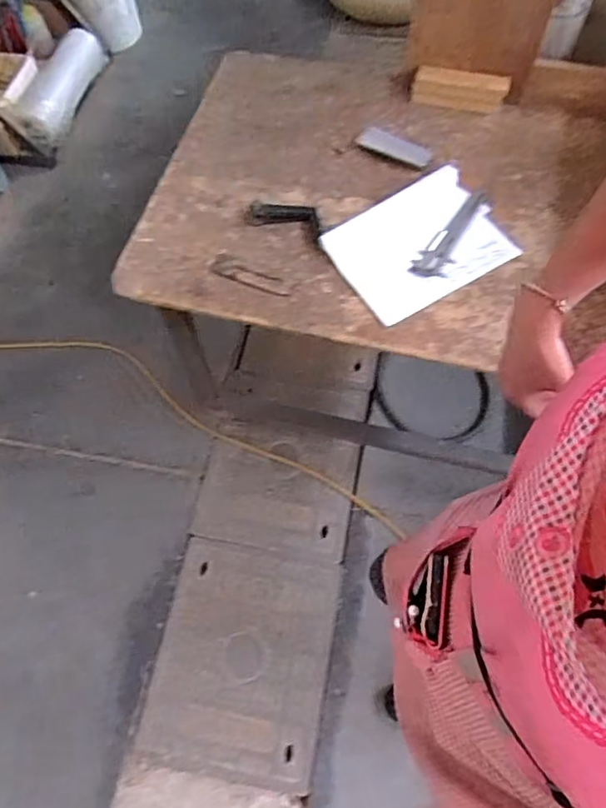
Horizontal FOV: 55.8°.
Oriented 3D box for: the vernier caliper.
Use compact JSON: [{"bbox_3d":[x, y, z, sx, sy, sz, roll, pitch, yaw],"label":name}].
[{"bbox_3d":[0.283,-0.315,1.061,0.061,0.012,0.235,34,69,18],"label":"vernier caliper"}]

